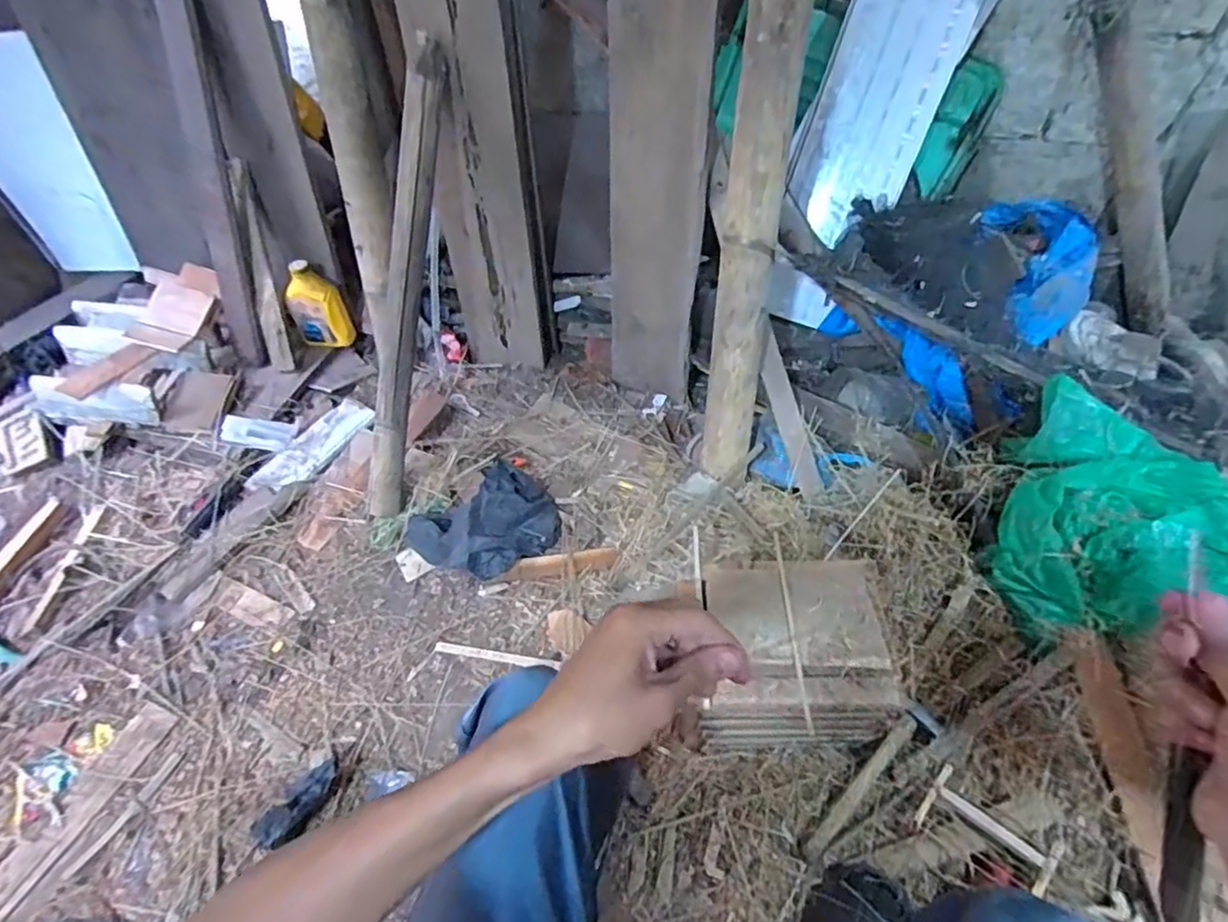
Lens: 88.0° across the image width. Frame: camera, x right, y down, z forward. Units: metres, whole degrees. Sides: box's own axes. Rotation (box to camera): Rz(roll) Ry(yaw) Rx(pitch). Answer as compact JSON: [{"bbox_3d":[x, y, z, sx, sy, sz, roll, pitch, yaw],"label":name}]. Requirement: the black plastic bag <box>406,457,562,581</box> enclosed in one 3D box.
[{"bbox_3d":[-0.217,0.109,1.106,0.248,0.060,0.204,-30,53,-23],"label":"black plastic bag"}]

